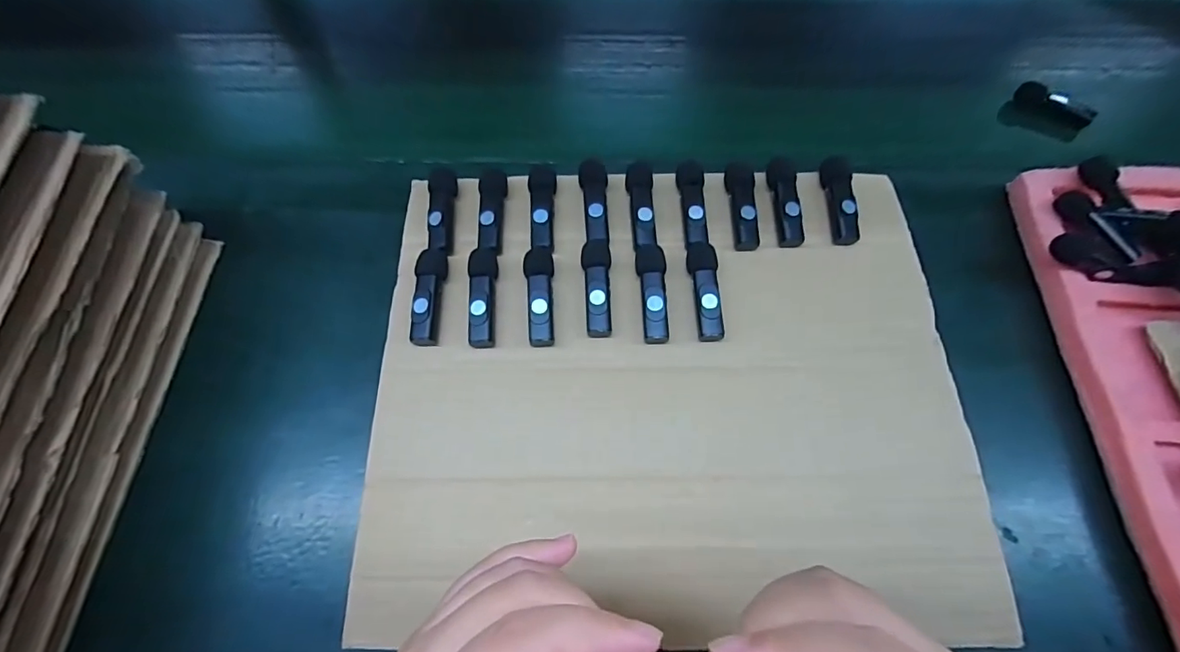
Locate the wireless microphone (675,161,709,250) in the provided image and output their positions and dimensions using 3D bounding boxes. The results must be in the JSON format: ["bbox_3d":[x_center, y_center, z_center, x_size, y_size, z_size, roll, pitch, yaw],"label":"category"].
[{"bbox_3d":[0.072,-0.084,0.348,0.019,0.012,0.066,-4,63,-1],"label":"wireless microphone"}]

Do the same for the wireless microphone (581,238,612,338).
[{"bbox_3d":[0.004,-0.025,0.325,0.019,0.013,0.065,0,63,1],"label":"wireless microphone"}]

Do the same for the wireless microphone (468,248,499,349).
[{"bbox_3d":[-0.069,-0.019,0.324,0.017,0.014,0.066,-2,63,0],"label":"wireless microphone"}]

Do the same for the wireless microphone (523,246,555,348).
[{"bbox_3d":[-0.032,-0.020,0.322,0.018,0.014,0.066,-3,63,0],"label":"wireless microphone"}]

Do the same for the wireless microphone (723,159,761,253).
[{"bbox_3d":[0.105,-0.084,0.348,0.019,0.014,0.068,1,63,2],"label":"wireless microphone"}]

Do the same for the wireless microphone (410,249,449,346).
[{"bbox_3d":[-0.104,-0.019,0.325,0.017,0.013,0.065,1,63,2],"label":"wireless microphone"}]

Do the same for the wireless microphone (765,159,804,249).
[{"bbox_3d":[0.134,-0.085,0.347,0.018,0.016,0.064,-2,63,0],"label":"wireless microphone"}]

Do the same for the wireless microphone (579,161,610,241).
[{"bbox_3d":[0.003,-0.087,0.348,0.019,0.010,0.064,-1,63,1],"label":"wireless microphone"}]

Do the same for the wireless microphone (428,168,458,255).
[{"bbox_3d":[-0.102,-0.079,0.348,0.017,0.016,0.061,-1,63,0],"label":"wireless microphone"}]

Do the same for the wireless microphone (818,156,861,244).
[{"bbox_3d":[0.173,-0.086,0.345,0.020,0.018,0.061,-4,63,-1],"label":"wireless microphone"}]

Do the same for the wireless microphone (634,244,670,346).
[{"bbox_3d":[0.040,-0.022,0.323,0.019,0.013,0.066,-1,63,1],"label":"wireless microphone"}]

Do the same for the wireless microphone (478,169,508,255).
[{"bbox_3d":[-0.068,-0.079,0.347,0.018,0.013,0.063,1,63,2],"label":"wireless microphone"}]

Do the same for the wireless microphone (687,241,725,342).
[{"bbox_3d":[0.074,-0.024,0.323,0.019,0.014,0.066,-1,63,1],"label":"wireless microphone"}]

